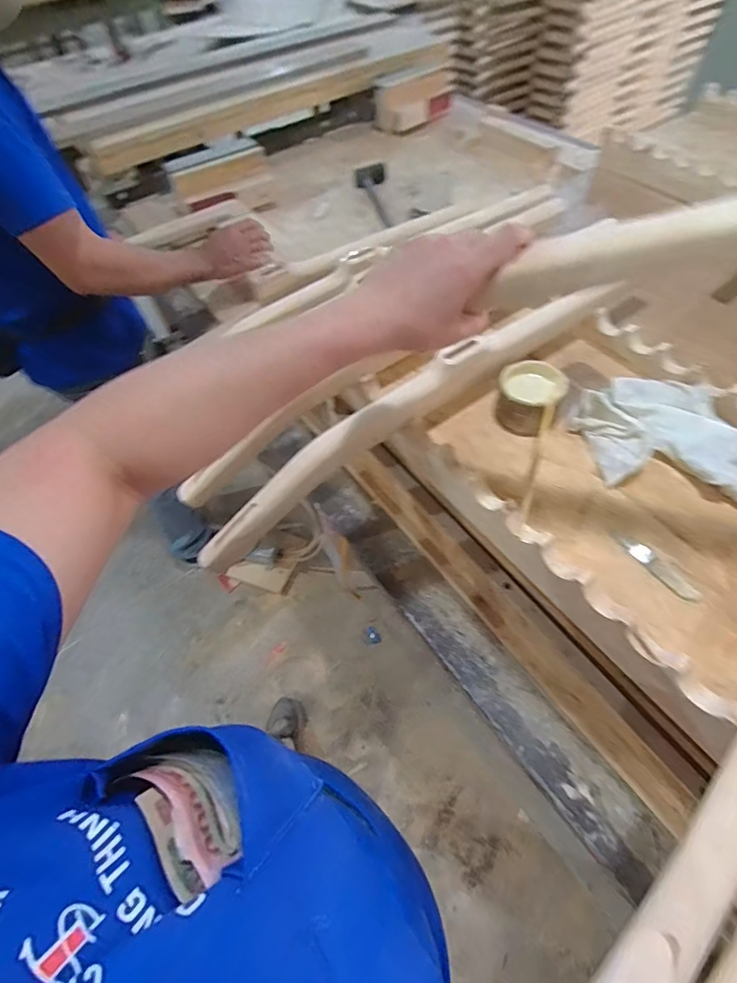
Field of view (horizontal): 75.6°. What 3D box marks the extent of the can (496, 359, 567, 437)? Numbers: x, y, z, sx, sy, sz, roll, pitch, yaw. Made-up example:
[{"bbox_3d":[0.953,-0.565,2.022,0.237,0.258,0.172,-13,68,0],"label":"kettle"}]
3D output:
[{"bbox_3d":[0.200,-0.115,0.598,0.086,0.058,0.091,25,62,20],"label":"can"}]

